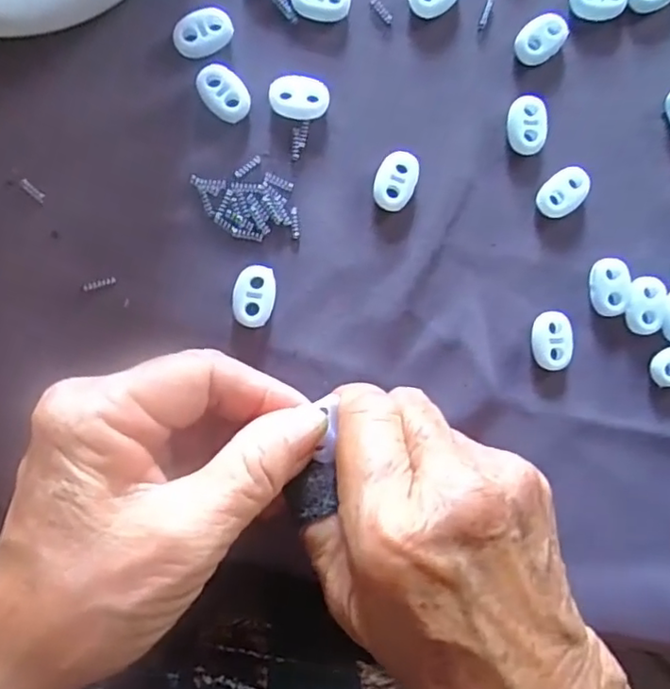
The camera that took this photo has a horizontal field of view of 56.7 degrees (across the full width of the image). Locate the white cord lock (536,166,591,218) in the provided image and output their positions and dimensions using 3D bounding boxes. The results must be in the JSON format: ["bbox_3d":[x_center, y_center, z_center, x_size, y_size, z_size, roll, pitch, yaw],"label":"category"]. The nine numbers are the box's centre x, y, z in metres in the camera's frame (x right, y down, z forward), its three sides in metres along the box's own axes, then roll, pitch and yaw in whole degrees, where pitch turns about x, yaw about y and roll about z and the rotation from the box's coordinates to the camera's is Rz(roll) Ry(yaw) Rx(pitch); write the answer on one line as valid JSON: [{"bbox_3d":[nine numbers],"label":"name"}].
[{"bbox_3d":[0.090,-0.060,0.245,0.022,0.005,0.015,-36,93,-5],"label":"white cord lock"}]

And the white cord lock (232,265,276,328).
[{"bbox_3d":[-0.030,-0.018,0.233,0.015,0.005,0.023,12,89,-6],"label":"white cord lock"}]

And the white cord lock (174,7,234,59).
[{"bbox_3d":[-0.049,-0.117,0.233,0.023,0.005,0.015,-24,92,-5],"label":"white cord lock"}]

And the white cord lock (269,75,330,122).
[{"bbox_3d":[-0.014,-0.094,0.237,0.022,0.004,0.016,7,89,-6],"label":"white cord lock"}]

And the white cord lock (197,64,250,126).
[{"bbox_3d":[-0.041,-0.094,0.233,0.015,0.005,0.022,-36,93,-5],"label":"white cord lock"}]

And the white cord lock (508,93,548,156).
[{"bbox_3d":[0.076,-0.086,0.244,0.015,0.005,0.023,6,89,-6],"label":"white cord lock"}]

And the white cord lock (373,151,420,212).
[{"bbox_3d":[0.024,-0.063,0.239,0.016,0.004,0.023,15,88,-6],"label":"white cord lock"}]

